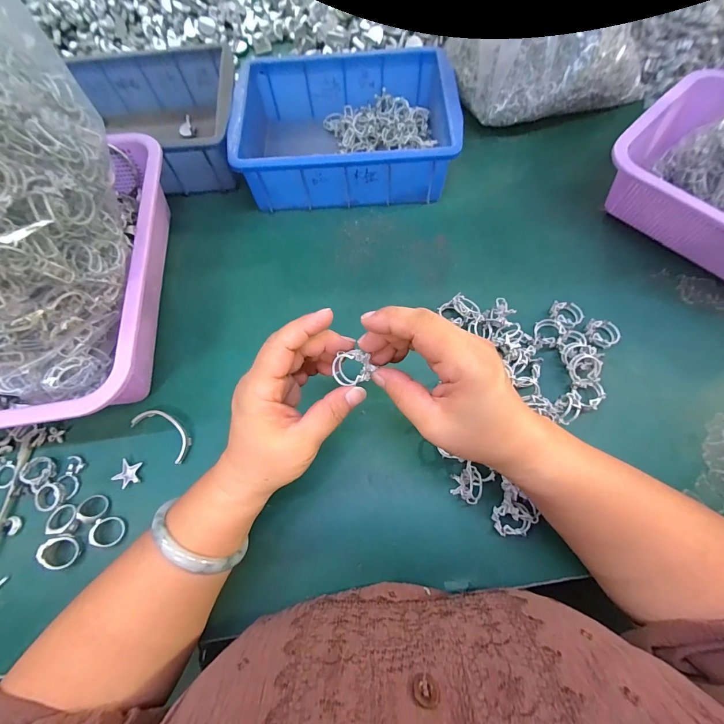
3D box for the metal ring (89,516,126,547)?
[{"bbox_3d":[-0.215,0.143,0.288,0.026,0.007,0.023,5,70,4],"label":"metal ring"}]

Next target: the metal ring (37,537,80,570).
[{"bbox_3d":[-0.251,0.157,0.284,0.024,0.015,0.025,-1,70,1],"label":"metal ring"}]

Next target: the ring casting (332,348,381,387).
[{"bbox_3d":[-0.006,0.004,0.235,0.028,0.009,0.021,-1,73,2],"label":"ring casting"}]

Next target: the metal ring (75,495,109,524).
[{"bbox_3d":[-0.233,0.126,0.295,0.022,0.011,0.021,-1,70,1],"label":"metal ring"}]

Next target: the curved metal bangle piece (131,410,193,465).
[{"bbox_3d":[-0.184,0.064,0.320,0.065,0.007,0.027,32,74,13],"label":"curved metal bangle piece"}]

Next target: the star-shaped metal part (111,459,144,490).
[{"bbox_3d":[-0.211,0.101,0.310,0.022,0.005,0.023,9,70,5],"label":"star-shaped metal part"}]

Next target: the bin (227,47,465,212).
[{"bbox_3d":[-0.019,-0.276,0.412,0.248,0.068,0.173,-2,68,2],"label":"bin"}]

